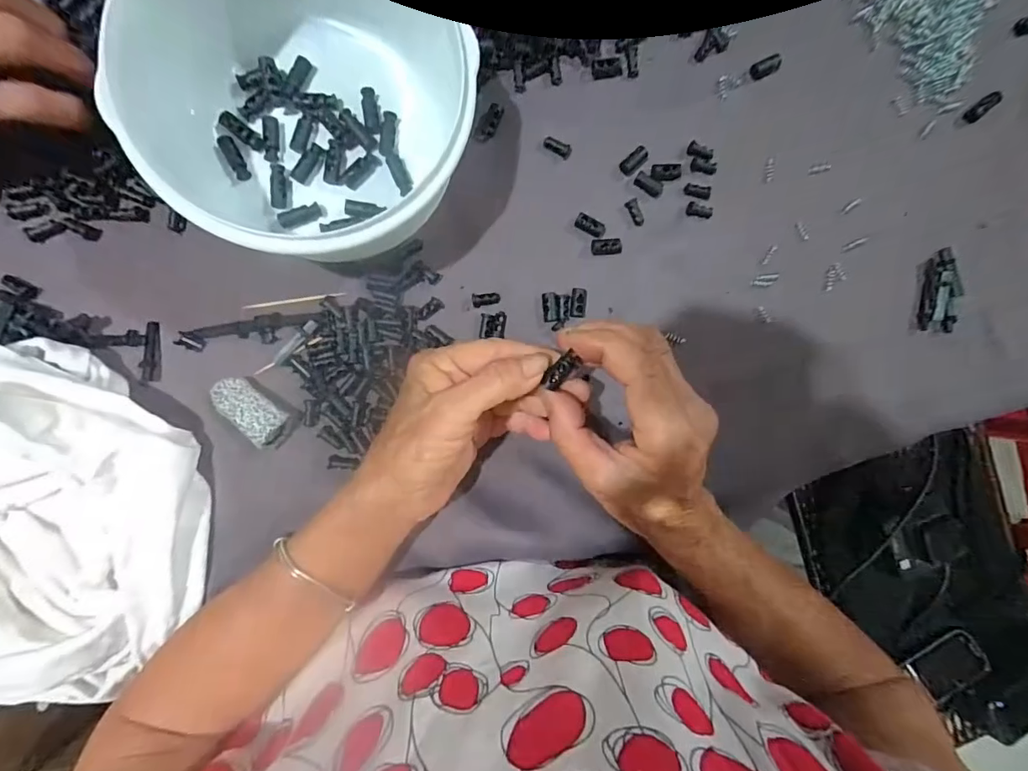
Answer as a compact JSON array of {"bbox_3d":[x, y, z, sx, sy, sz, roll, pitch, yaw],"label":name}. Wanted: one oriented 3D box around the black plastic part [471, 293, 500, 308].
[{"bbox_3d":[-0.018,-0.055,0.299,0.018,0.004,0.008,-9,91,-6],"label":"black plastic part"}]

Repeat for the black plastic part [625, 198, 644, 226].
[{"bbox_3d":[0.080,-0.114,0.308,0.008,0.004,0.017,-29,96,-4],"label":"black plastic part"}]

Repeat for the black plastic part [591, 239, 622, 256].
[{"bbox_3d":[0.061,-0.090,0.306,0.020,0.008,0.010,-4,91,-6],"label":"black plastic part"}]

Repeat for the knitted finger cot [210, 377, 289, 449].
[{"bbox_3d":[-0.157,0.014,0.278,0.044,0.014,0.024,43,86,-5],"label":"knitted finger cot"}]

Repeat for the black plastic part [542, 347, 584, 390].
[{"bbox_3d":[0.025,-0.008,0.247,0.023,0.008,0.011,-45,97,-2],"label":"black plastic part"}]

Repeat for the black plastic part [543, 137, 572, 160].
[{"bbox_3d":[0.028,-0.152,0.300,0.019,0.009,0.008,32,89,-7],"label":"black plastic part"}]

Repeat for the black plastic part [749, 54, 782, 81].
[{"bbox_3d":[0.166,-0.210,0.308,0.020,0.005,0.010,-26,96,-4],"label":"black plastic part"}]

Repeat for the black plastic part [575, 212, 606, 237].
[{"bbox_3d":[0.049,-0.103,0.303,0.020,0.009,0.009,26,88,-6],"label":"black plastic part"}]

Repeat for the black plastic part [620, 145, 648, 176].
[{"bbox_3d":[0.079,-0.146,0.304,0.020,0.007,0.010,-42,95,-4],"label":"black plastic part"}]

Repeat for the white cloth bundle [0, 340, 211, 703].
[{"bbox_3d":[-0.273,0.079,0.247,0.183,0.062,0.190,0,90,-6],"label":"white cloth bundle"}]

